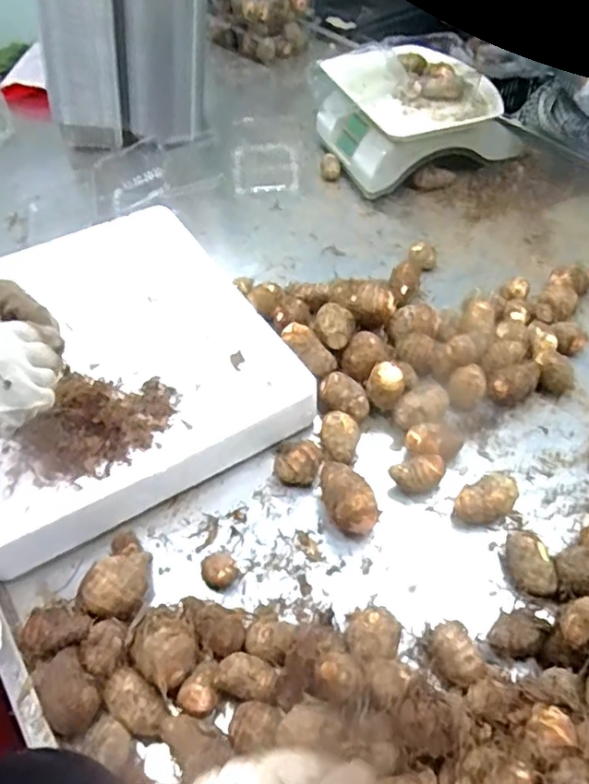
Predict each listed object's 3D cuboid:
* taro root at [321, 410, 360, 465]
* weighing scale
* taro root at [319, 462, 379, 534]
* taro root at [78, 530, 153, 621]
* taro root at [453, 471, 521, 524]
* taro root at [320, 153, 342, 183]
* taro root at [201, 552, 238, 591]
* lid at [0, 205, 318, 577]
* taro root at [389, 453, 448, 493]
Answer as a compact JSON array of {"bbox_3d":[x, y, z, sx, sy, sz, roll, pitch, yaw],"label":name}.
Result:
[{"bbox_3d":[0.052,0.053,0.675,0.040,0.038,0.055,2,52,5],"label":"taro root"},{"bbox_3d":[0.207,-0.485,1.033,0.285,0.152,0.247,-18,53,-11],"label":"weighing scale"},{"bbox_3d":[0.054,0.111,0.621,0.047,0.053,0.084,-18,53,-11],"label":"taro root"},{"bbox_3d":[-0.165,0.175,0.574,0.051,0.051,0.086,9,53,10],"label":"taro root"},{"bbox_3d":[0.202,0.113,0.619,0.067,0.042,0.037,-26,55,-17],"label":"taro root"},{"bbox_3d":[0.063,-0.391,1.036,0.034,0.028,0.056,-2,51,2],"label":"taro root"},{"bbox_3d":[-0.074,0.179,0.589,0.032,0.034,0.029,-27,55,-17],"label":"taro root"},{"bbox_3d":[-0.246,-0.055,0.758,0.389,0.068,0.471,-27,55,-17],"label":"lid"},{"bbox_3d":[0.136,0.091,0.641,0.060,0.038,0.035,-19,53,-12],"label":"taro root"}]

